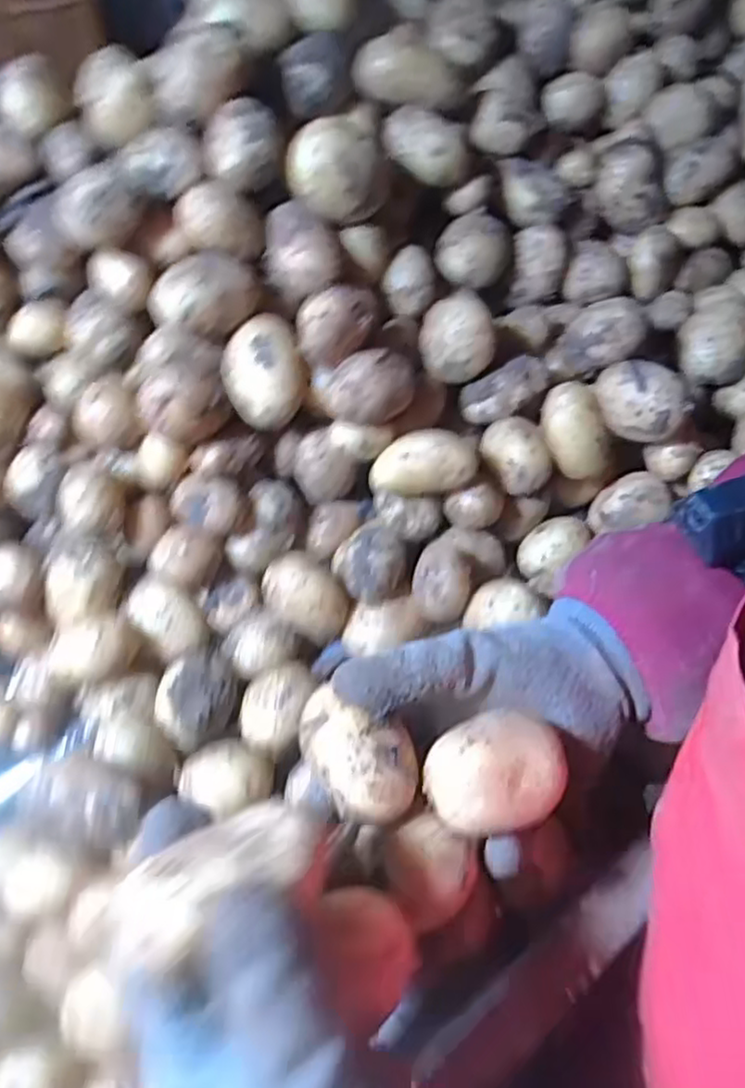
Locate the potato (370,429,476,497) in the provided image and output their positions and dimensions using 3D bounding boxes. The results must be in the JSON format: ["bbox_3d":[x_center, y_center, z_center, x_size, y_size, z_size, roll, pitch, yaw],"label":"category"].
[{"bbox_3d":[0.033,-0.051,0.456,0.068,0.044,0.031,-6,55,-4],"label":"potato"}]

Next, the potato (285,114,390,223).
[{"bbox_3d":[-0.021,-0.248,0.455,0.061,0.055,0.053,2,55,2],"label":"potato"}]

